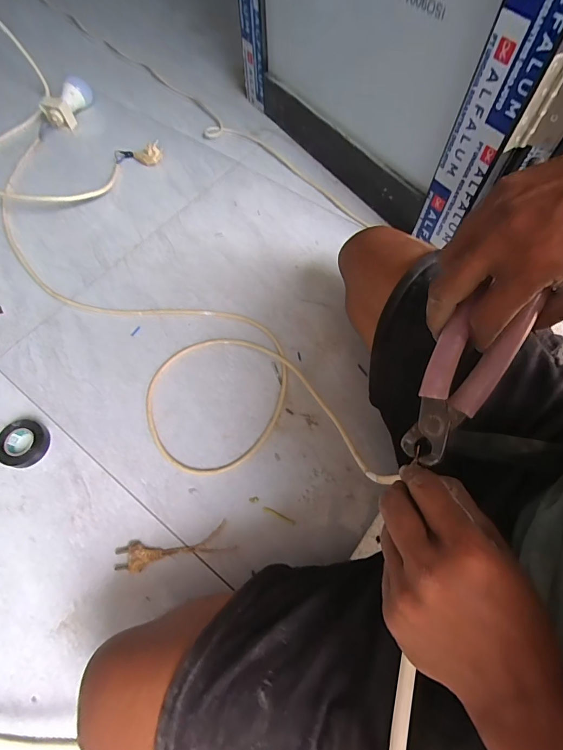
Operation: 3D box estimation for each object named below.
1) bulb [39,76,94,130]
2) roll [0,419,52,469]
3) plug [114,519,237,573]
[{"bbox_3d":[-0.485,-0.625,0.843,0.062,0.049,0.134,14,66,7],"label":"bulb"},{"bbox_3d":[-0.358,0.094,0.515,0.058,0.021,0.062,0,65,0],"label":"roll"},{"bbox_3d":[-0.136,0.217,0.467,0.143,0.014,0.036,-11,65,-5],"label":"plug"}]

